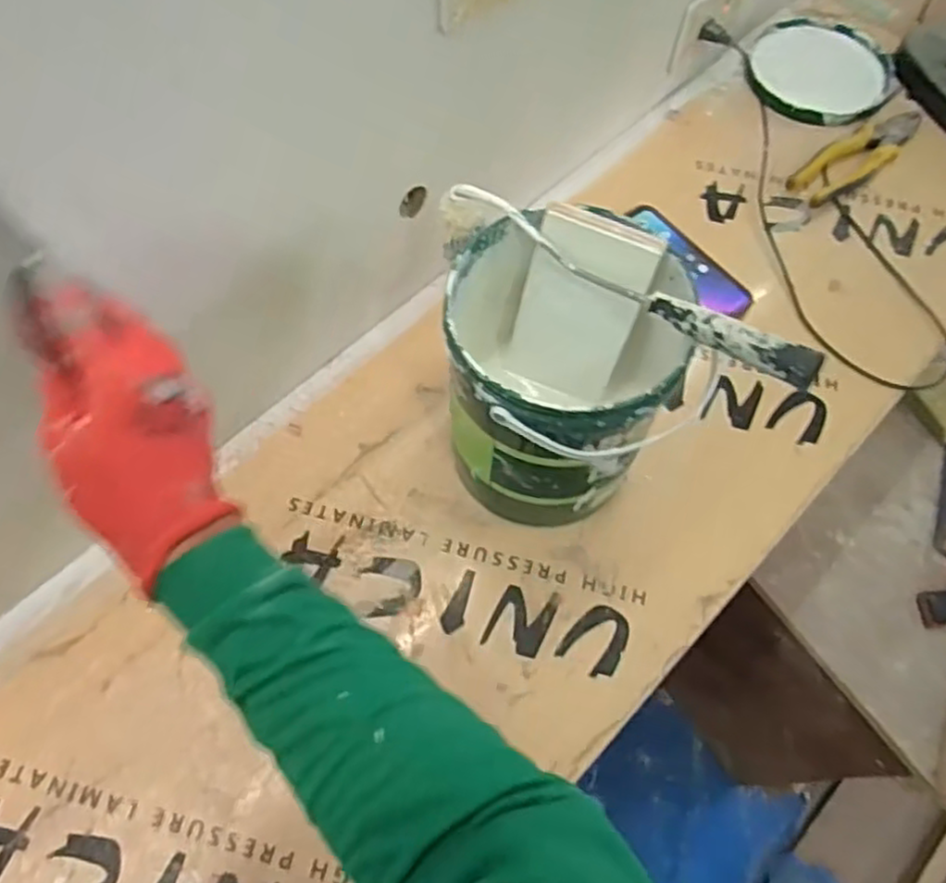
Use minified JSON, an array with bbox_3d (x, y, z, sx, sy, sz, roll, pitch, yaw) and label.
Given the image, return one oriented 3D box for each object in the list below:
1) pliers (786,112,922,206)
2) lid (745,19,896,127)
[{"bbox_3d":[0.442,-0.328,0.826,0.203,0.016,0.057,-36,70,-16],"label":"pliers"},{"bbox_3d":[0.425,-0.453,0.887,0.166,0.013,0.173,1,65,-1],"label":"lid"}]

